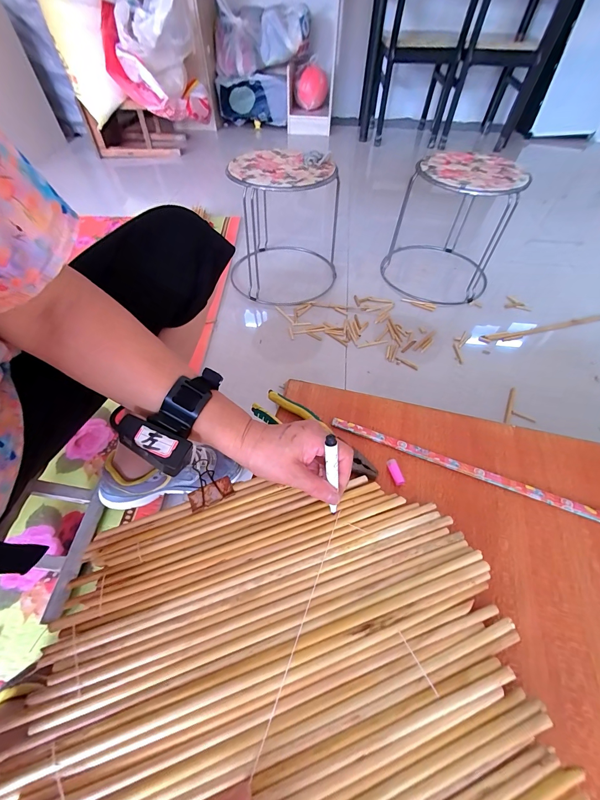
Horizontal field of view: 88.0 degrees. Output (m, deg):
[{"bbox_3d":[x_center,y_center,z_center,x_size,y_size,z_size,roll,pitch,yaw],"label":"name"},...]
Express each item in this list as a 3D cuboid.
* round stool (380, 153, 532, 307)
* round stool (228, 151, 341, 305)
[{"bbox_3d":[0.476,-0.533,0.947,0.358,0.309,0.376,17,56,11],"label":"round stool"},{"bbox_3d":[-0.051,-0.517,0.930,0.306,0.320,0.325,-3,55,-3],"label":"round stool"}]

